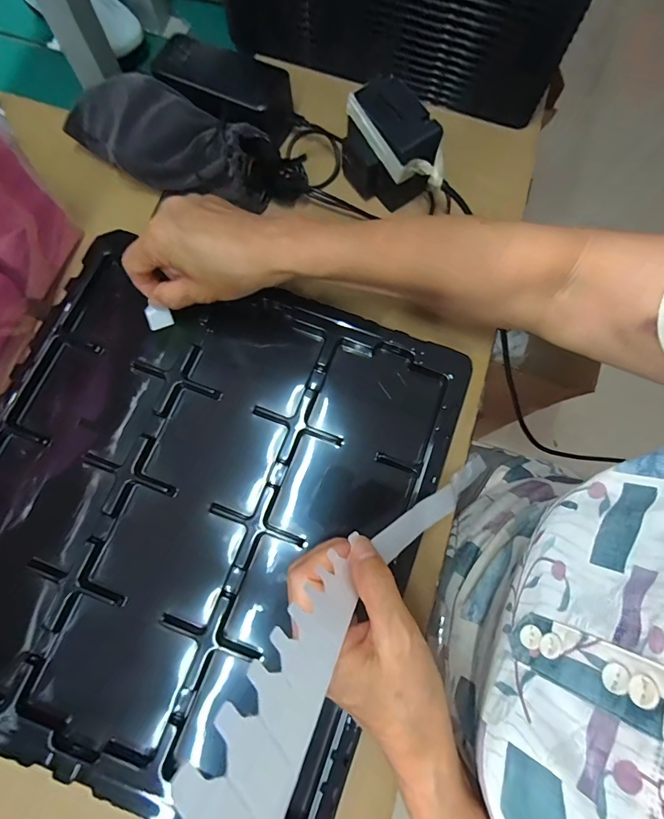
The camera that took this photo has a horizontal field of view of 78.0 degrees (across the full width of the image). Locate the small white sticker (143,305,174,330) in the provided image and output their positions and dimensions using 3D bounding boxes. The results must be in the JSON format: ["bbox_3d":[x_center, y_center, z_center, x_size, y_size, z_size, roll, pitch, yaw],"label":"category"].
[{"bbox_3d":[-0.146,-0.079,0.346,0.021,0.005,0.020,-17,77,-6],"label":"small white sticker"}]

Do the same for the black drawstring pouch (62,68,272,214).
[{"bbox_3d":[-0.152,-0.246,0.377,0.191,0.061,0.066,22,76,4],"label":"black drawstring pouch"}]

